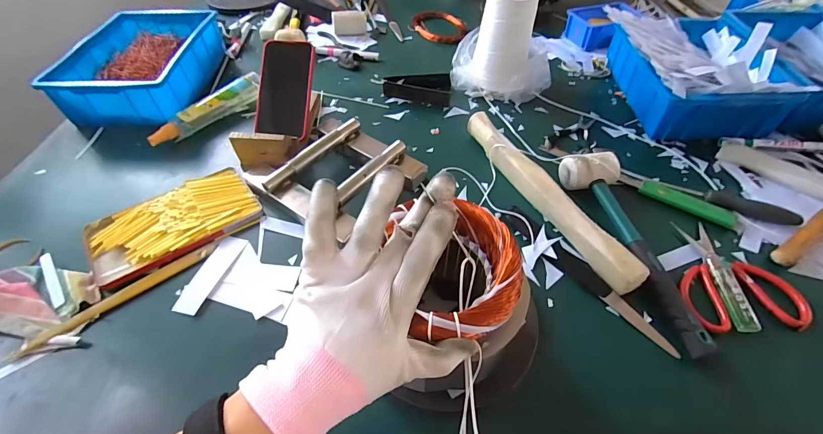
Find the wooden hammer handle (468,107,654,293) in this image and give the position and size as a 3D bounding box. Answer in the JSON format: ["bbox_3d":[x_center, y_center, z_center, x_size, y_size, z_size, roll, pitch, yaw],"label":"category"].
[{"bbox_3d":[0.176,-0.040,0.515,0.032,0.037,0.337,-19,52,-16],"label":"wooden hammer handle"}]

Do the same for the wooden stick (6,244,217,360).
[{"bbox_3d":[-0.332,0.090,0.433,0.211,0.005,0.017,-35,58,-27],"label":"wooden stick"}]

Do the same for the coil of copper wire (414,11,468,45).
[{"bbox_3d":[0.065,-0.448,0.881,0.128,0.036,0.099,6,50,5],"label":"coil of copper wire"}]

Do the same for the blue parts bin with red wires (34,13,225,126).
[{"bbox_3d":[-0.492,-0.284,0.688,0.211,0.076,0.292,-3,49,-3],"label":"blue parts bin with red wires"}]

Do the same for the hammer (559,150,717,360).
[{"bbox_3d":[0.280,0.021,0.457,0.067,0.046,0.282,-11,50,-10],"label":"hammer"}]

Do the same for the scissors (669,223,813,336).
[{"bbox_3d":[0.373,0.063,0.444,0.127,0.012,0.145,-2,49,-2],"label":"scissors"}]

